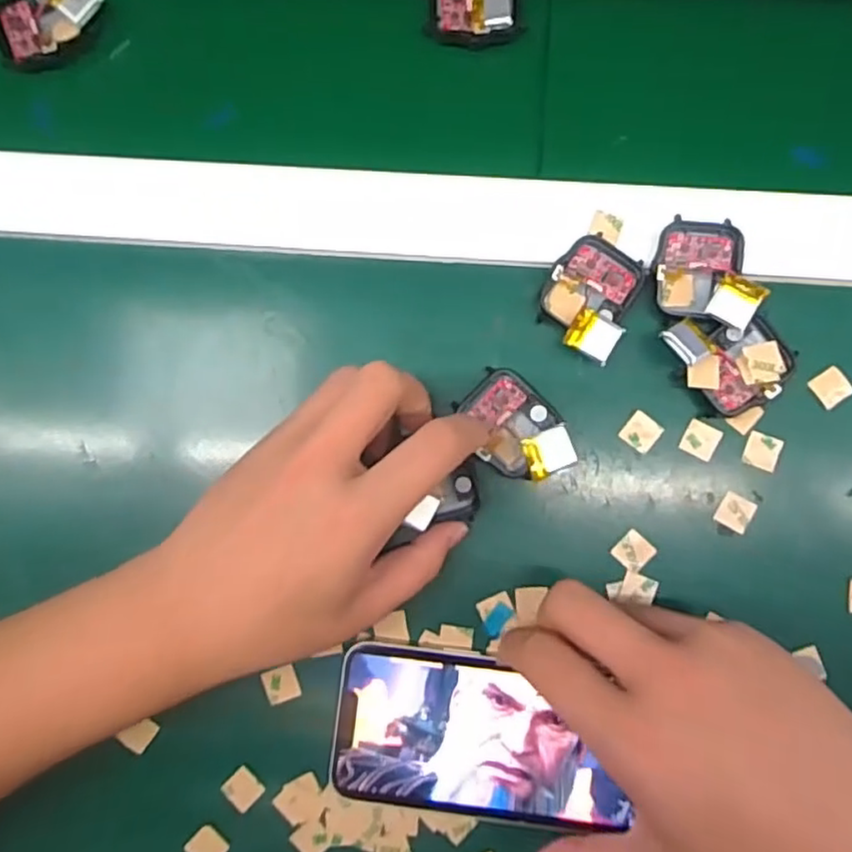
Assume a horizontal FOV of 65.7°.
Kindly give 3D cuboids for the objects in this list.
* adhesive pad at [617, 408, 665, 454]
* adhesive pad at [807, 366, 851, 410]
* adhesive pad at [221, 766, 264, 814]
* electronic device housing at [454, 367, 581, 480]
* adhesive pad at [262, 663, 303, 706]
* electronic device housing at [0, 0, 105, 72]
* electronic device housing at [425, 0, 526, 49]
[{"bbox_3d":[0.100,0.003,0.304,0.015,0.004,0.016,40,90,4],"label":"adhesive pad"},{"bbox_3d":[0.185,-0.017,0.302,0.016,0.004,0.015,-37,86,1],"label":"adhesive pad"},{"bbox_3d":[-0.085,0.169,0.307,0.016,0.004,0.015,43,91,4],"label":"adhesive pad"},{"bbox_3d":[0.041,0.001,0.297,0.054,0.014,0.038,39,88,3],"label":"electronic device housing"},{"bbox_3d":[-0.067,0.121,0.307,0.016,0.004,0.015,-20,86,2],"label":"adhesive pad"},{"bbox_3d":[-0.182,-0.197,0.317,0.055,0.014,0.037,-19,86,2],"label":"electronic device housing"},{"bbox_3d":[0.023,-0.200,0.316,0.042,0.005,0.037,-2,87,3],"label":"electronic device housing"}]

